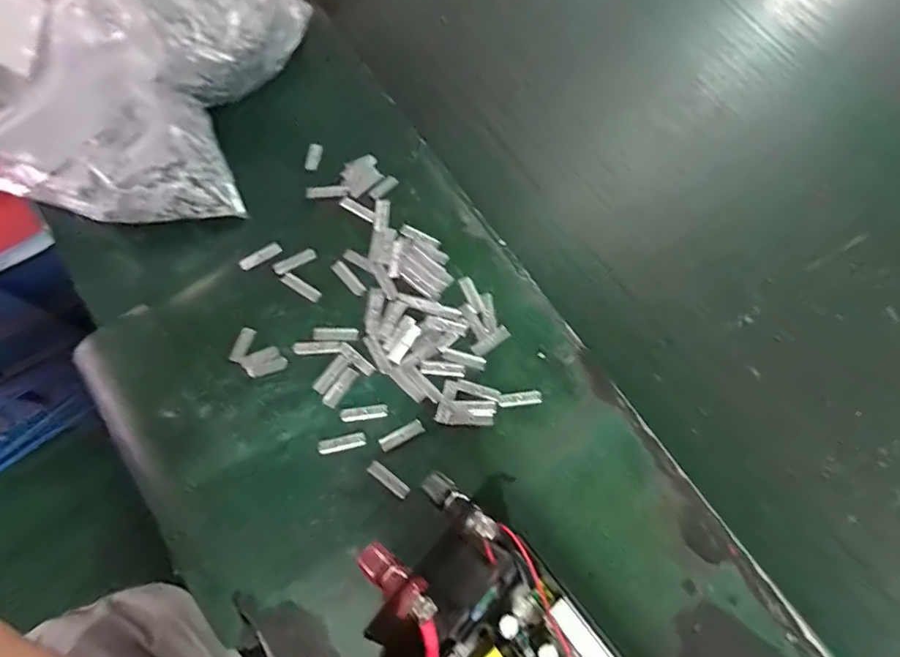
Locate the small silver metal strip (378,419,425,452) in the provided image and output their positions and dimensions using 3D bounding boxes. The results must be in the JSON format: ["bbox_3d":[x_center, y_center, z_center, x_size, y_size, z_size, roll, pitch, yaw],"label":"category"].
[{"bbox_3d":[-0.033,0.073,0.344,0.031,0.004,0.010,-26,75,-14],"label":"small silver metal strip"}]

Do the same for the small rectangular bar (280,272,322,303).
[{"bbox_3d":[-0.110,-0.031,0.373,0.031,0.004,0.009,30,70,5],"label":"small rectangular bar"}]

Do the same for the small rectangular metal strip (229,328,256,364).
[{"bbox_3d":[-0.147,0.012,0.358,0.009,0.004,0.026,18,70,1],"label":"small rectangular metal strip"}]

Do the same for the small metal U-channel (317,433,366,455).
[{"bbox_3d":[-0.073,0.078,0.341,0.031,0.004,0.009,-12,72,-10],"label":"small metal U-channel"}]

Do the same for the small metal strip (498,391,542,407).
[{"bbox_3d":[0.049,0.050,0.355,0.031,0.004,0.009,-5,71,-7],"label":"small metal strip"}]

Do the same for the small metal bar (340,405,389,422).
[{"bbox_3d":[-0.059,0.058,0.347,0.031,0.004,0.009,-6,71,-8],"label":"small metal bar"}]

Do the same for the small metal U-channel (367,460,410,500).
[{"bbox_3d":[-0.041,0.101,0.337,0.031,0.004,0.009,37,71,8],"label":"small metal U-channel"}]

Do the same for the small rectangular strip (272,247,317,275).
[{"bbox_3d":[-0.118,-0.052,0.383,0.033,0.004,0.010,-30,76,-15],"label":"small rectangular strip"}]

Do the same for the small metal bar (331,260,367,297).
[{"bbox_3d":[-0.076,-0.038,0.380,0.010,0.004,0.034,-39,79,-17],"label":"small metal bar"}]

